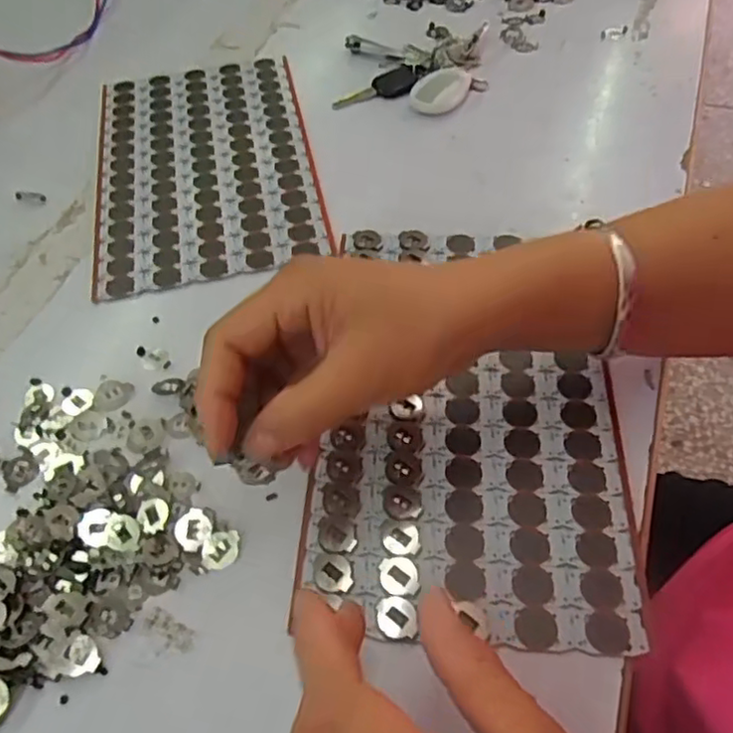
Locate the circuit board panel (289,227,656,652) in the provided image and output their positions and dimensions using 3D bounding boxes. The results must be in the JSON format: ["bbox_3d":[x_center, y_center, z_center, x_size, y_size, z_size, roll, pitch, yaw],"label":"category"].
[{"bbox_3d":[0.053,0.017,0.349,0.151,0.005,0.246,2,55,5],"label":"circuit board panel"}]

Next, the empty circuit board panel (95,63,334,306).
[{"bbox_3d":[-0.122,-0.156,0.484,0.156,0.004,0.248,-11,55,-5],"label":"empty circuit board panel"}]

